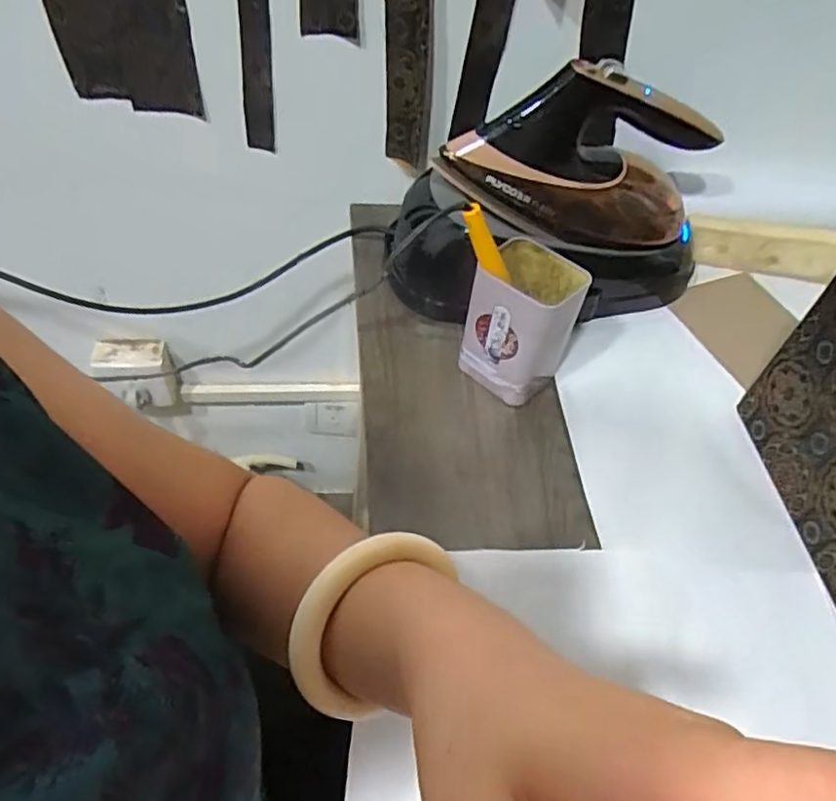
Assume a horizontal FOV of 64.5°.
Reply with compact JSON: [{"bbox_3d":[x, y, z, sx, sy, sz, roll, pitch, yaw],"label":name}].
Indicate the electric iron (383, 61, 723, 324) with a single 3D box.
[{"bbox_3d":[0.123,-0.162,0.551,0.281,0.195,0.101,-5,53,-10],"label":"electric iron"}]

